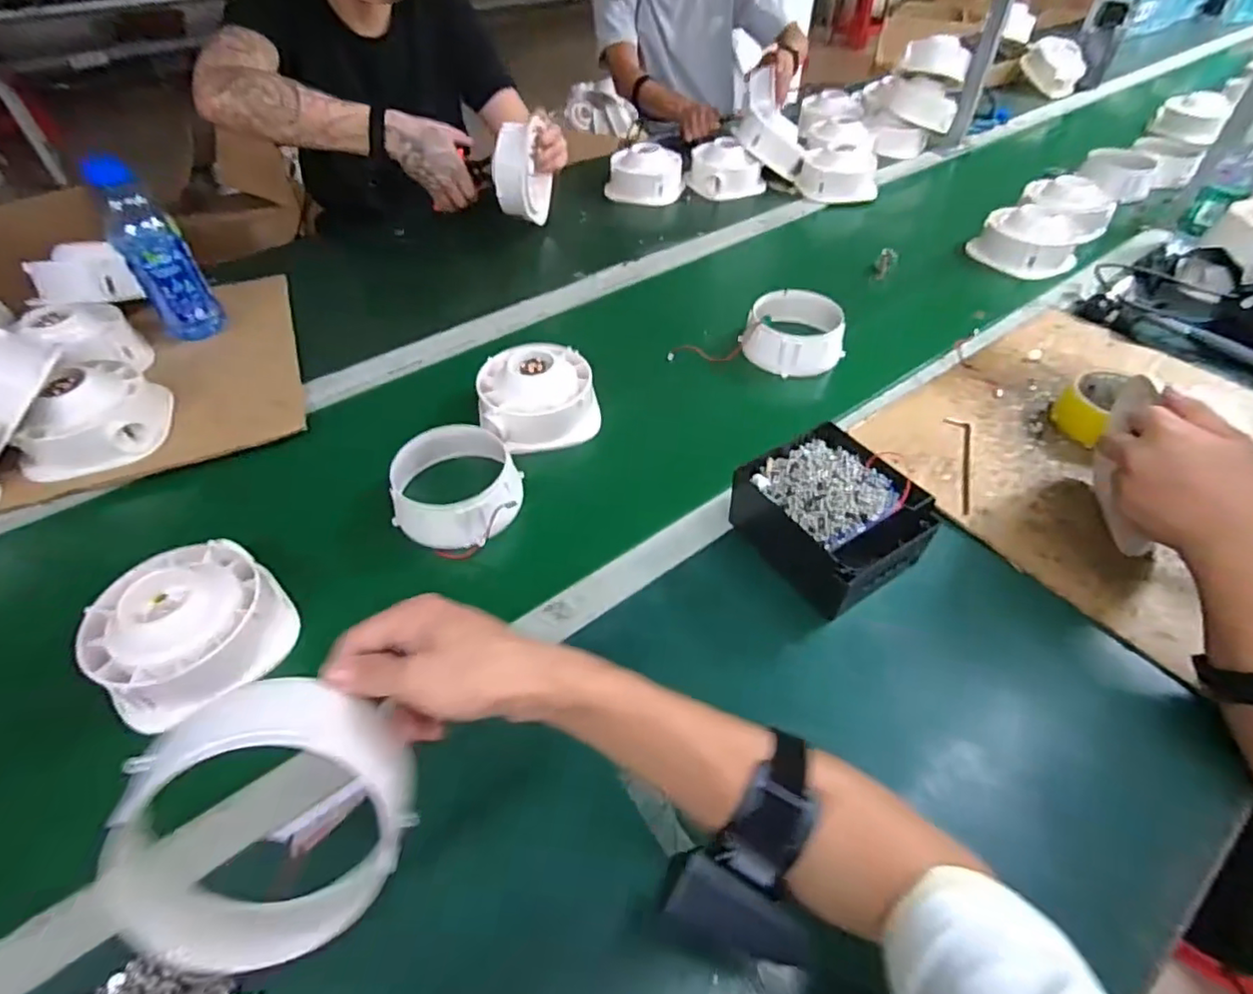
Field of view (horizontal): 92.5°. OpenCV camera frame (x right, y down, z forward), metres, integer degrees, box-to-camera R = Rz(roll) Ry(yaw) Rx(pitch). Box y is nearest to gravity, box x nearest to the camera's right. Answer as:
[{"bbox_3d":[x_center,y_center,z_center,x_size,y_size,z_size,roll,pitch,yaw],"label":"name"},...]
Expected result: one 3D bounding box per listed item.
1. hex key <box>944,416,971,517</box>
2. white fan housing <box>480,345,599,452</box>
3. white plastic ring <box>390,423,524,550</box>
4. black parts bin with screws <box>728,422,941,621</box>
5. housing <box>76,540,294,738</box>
[{"bbox_3d":[0.351,-0.036,0.629,0.027,0.004,0.145,12,49,13],"label":"hex key"},{"bbox_3d":[-0.104,-0.117,0.686,0.136,0.068,0.120,-18,49,-14],"label":"white fan housing"},{"bbox_3d":[-0.167,-0.015,0.595,0.124,0.046,0.117,-1,47,2],"label":"white plastic ring"},{"bbox_3d":[0.184,0.016,0.542,0.127,0.072,0.143,-26,51,-20],"label":"black parts bin with screws"},{"bbox_3d":[-0.366,0.106,0.503,0.142,0.071,0.138,28,54,26],"label":"housing"}]

